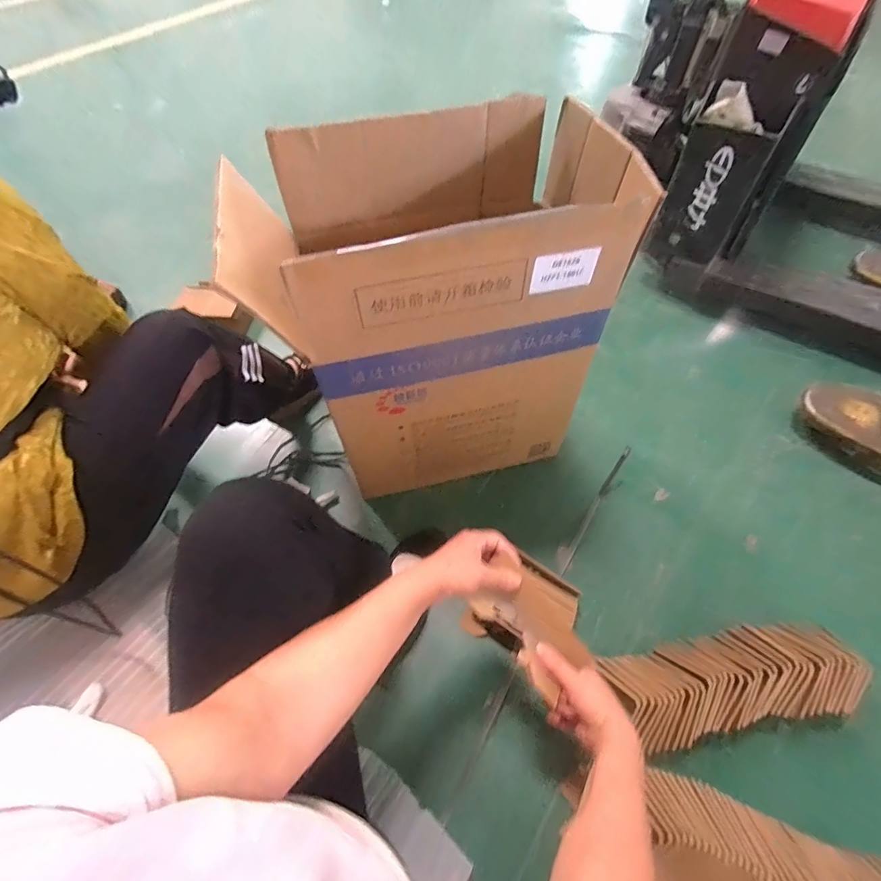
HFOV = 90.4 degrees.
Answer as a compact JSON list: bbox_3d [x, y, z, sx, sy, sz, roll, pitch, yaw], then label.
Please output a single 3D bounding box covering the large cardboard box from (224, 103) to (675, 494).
[{"bbox_3d":[-0.007,-0.192,0.716,0.482,0.487,0.320,-12,59,-6],"label":"large cardboard box"}]

